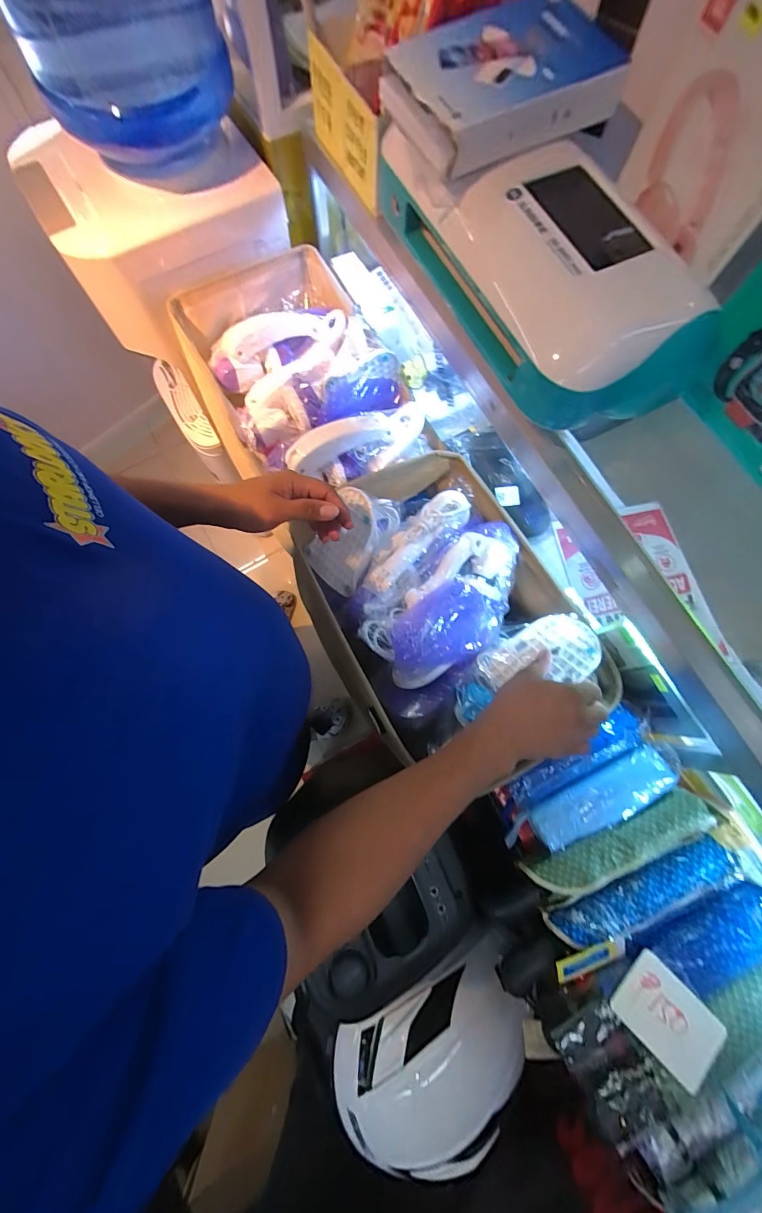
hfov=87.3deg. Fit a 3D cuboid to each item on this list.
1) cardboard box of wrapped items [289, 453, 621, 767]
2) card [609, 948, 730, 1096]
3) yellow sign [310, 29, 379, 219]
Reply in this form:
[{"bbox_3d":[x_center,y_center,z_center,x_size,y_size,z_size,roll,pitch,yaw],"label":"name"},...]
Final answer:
[{"bbox_3d":[0.078,-0.015,0.547,0.293,0.111,0.379,-27,78,-8],"label":"cardboard box of wrapped items"},{"bbox_3d":[0.279,0.400,0.388,0.081,0.006,0.067,39,76,25],"label":"card"},{"bbox_3d":[-0.051,-0.619,0.514,0.009,0.097,0.194,-27,75,-7],"label":"yellow sign"}]

